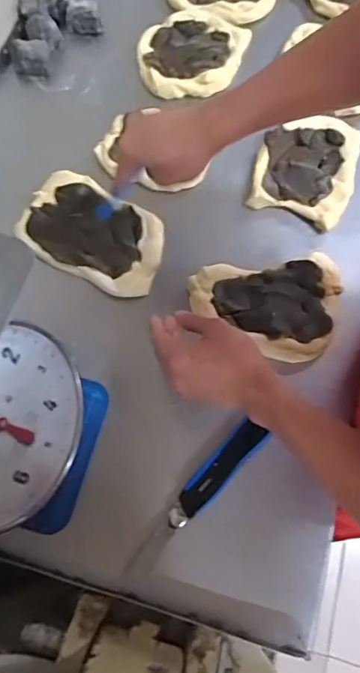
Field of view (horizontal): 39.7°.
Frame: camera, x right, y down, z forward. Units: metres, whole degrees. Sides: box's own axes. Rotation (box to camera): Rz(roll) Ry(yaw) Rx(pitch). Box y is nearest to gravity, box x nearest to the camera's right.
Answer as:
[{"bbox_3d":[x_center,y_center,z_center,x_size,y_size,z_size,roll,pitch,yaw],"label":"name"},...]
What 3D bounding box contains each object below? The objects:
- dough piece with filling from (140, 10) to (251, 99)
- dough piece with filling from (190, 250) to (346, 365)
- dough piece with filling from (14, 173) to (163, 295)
[{"bbox_3d":[0.016,-0.433,0.769,0.156,0.023,0.160,0,70,-1],"label":"dough piece with filling"},{"bbox_3d":[0.110,-0.035,0.620,0.185,0.022,0.131,-4,70,-2],"label":"dough piece with filling"},{"bbox_3d":[-0.112,-0.135,0.657,0.192,0.026,0.121,27,72,9],"label":"dough piece with filling"}]

